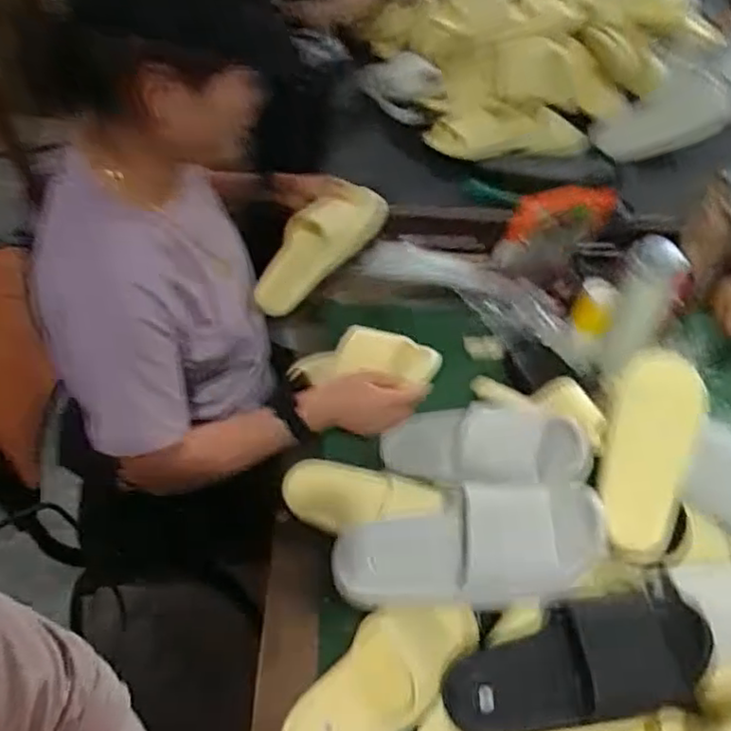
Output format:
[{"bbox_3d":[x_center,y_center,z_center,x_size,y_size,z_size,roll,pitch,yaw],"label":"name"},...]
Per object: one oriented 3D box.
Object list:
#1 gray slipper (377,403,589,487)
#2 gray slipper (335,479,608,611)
[{"bbox_3d":[0.131,0.102,0.845,0.281,0.066,0.097,-3,37,37],"label":"gray slipper"},{"bbox_3d":[0.111,0.202,0.745,0.303,0.055,0.124,-12,75,4],"label":"gray slipper"}]

